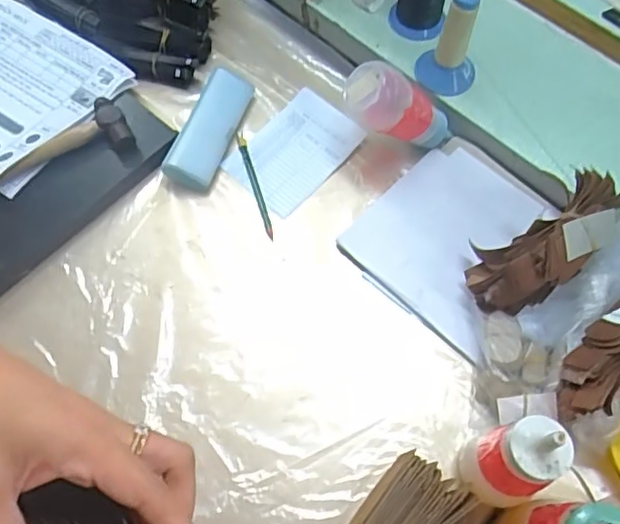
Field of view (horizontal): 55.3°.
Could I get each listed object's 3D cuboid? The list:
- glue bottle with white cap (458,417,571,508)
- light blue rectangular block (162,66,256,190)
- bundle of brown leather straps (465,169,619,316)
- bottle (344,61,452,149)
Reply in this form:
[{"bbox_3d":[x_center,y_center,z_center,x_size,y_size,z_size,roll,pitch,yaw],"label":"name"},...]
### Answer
[{"bbox_3d":[0.158,0.158,0.462,0.051,0.150,0.052,-1,64,1],"label":"glue bottle with white cap"},{"bbox_3d":[-0.113,-0.159,0.679,0.053,0.025,0.159,15,65,9],"label":"light blue rectangular block"},{"bbox_3d":[0.214,-0.018,0.548,0.159,0.051,0.078,-46,69,13],"label":"bundle of brown leather straps"},{"bbox_3d":[0.103,-0.160,0.641,0.144,0.057,0.053,19,56,-39],"label":"bottle"}]

